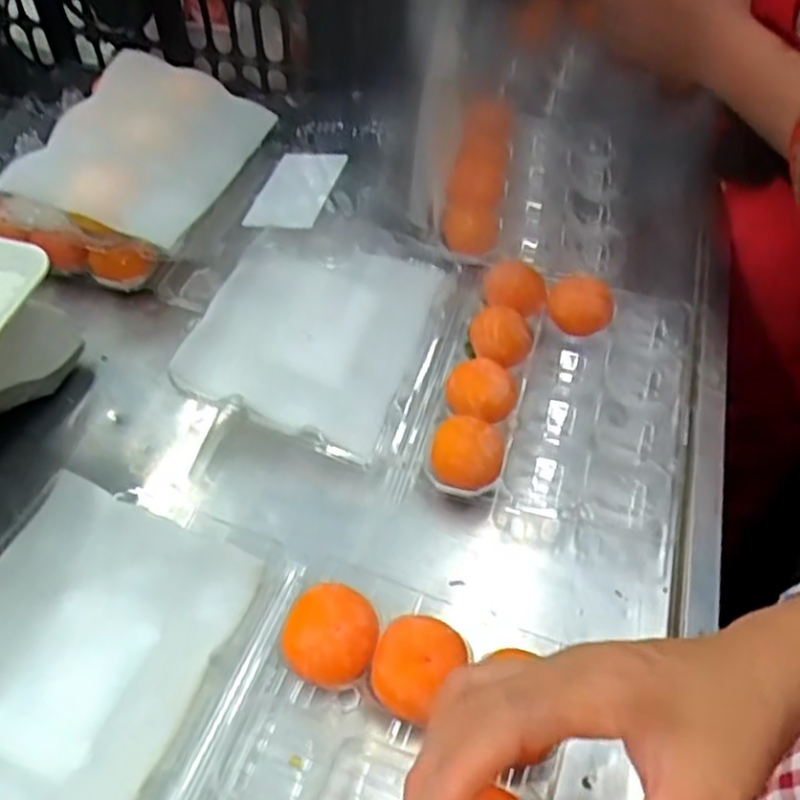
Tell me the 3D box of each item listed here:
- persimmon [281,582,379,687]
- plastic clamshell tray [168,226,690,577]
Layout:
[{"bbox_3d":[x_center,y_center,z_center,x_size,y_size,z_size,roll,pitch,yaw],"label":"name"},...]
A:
[{"bbox_3d":[-0.039,0.134,0.433,0.050,0.033,0.052,1,54,-2],"label":"persimmon"},{"bbox_3d":[0.042,-0.037,0.555,0.343,0.053,0.225,16,54,9],"label":"plastic clamshell tray"}]

